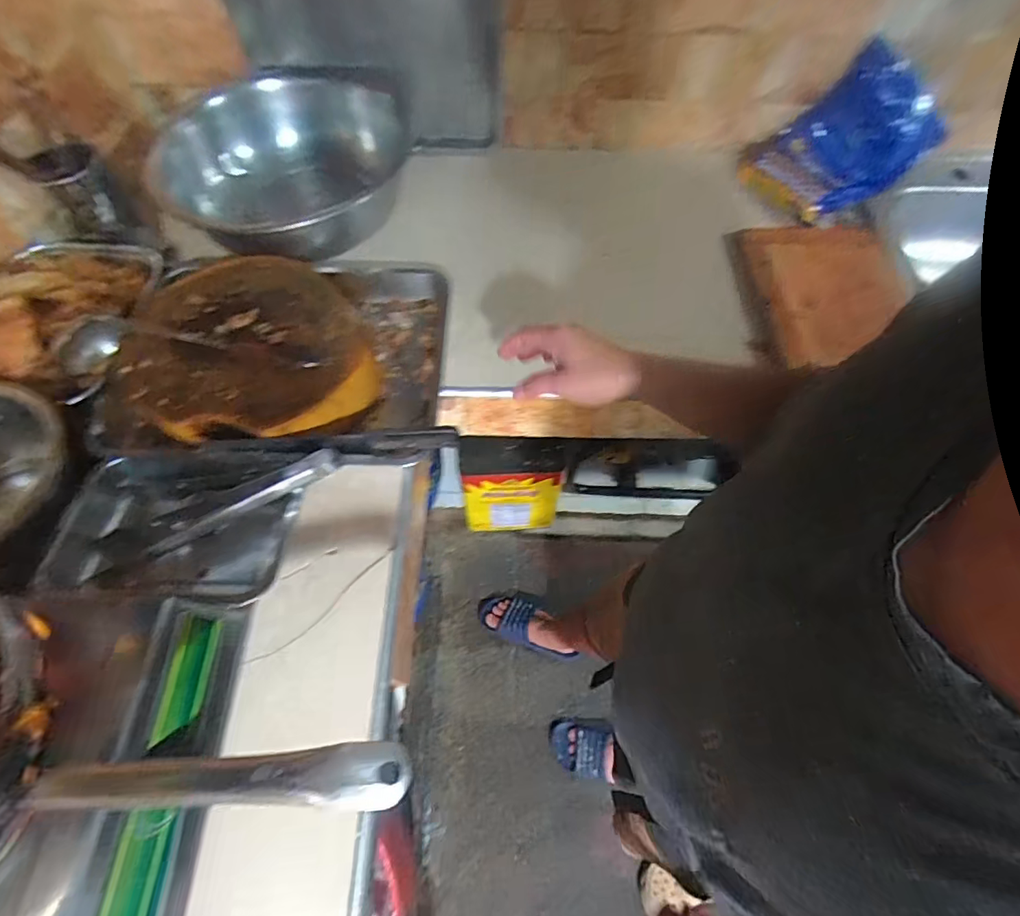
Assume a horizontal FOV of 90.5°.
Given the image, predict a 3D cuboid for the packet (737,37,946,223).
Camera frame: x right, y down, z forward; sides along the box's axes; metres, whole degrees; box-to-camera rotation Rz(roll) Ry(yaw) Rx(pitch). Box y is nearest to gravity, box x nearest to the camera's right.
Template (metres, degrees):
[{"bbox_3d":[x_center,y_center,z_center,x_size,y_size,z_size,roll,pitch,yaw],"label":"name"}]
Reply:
[{"bbox_3d":[0.535,-0.533,0.826,0.287,0.150,0.194,-26,65,-13],"label":"packet"}]

